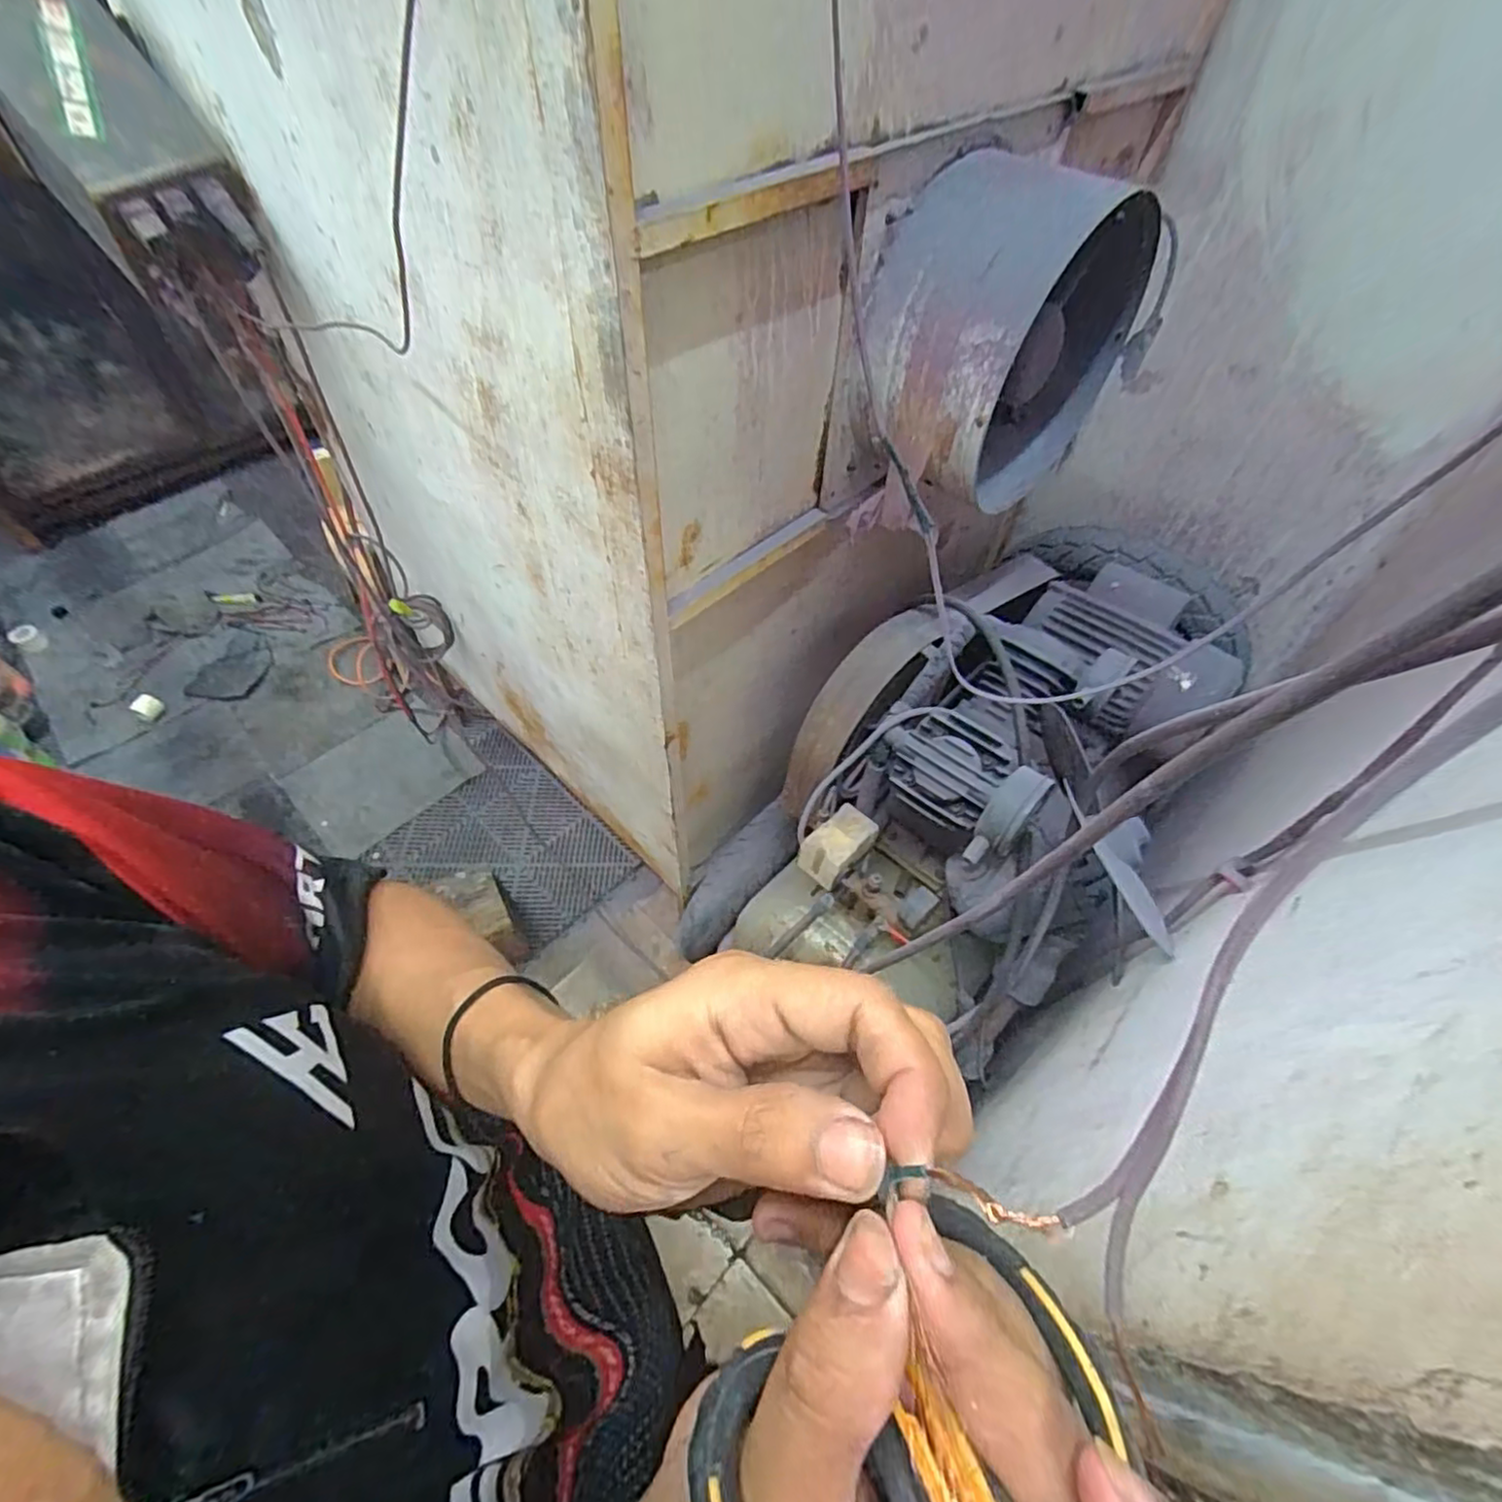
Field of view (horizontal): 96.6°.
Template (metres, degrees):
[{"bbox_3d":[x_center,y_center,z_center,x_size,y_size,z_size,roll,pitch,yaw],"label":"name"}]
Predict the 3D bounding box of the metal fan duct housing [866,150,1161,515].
[{"bbox_3d":[0.267,-0.433,0.723,0.288,0.296,0.165,-38,62,-25],"label":"metal fan duct housing"}]

